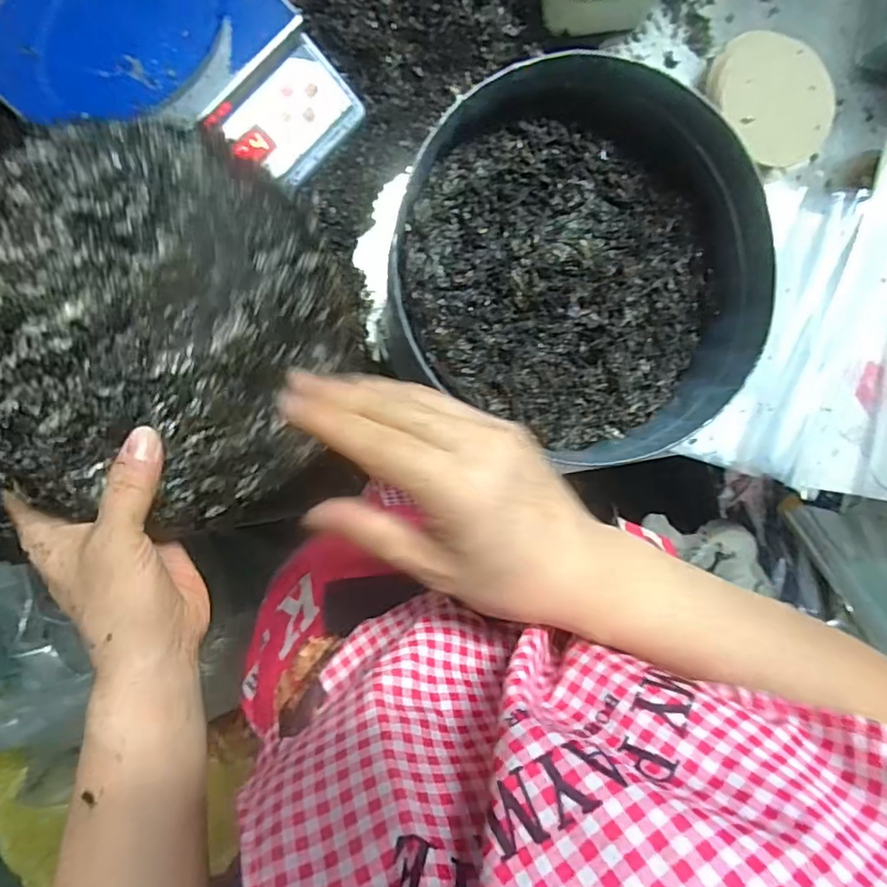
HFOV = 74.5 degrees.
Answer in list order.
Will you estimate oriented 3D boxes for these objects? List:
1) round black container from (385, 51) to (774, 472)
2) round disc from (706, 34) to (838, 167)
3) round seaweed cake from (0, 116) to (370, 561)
[{"bbox_3d":[0.084,-0.103,0.354,0.222,0.066,0.199,29,90,-7],"label":"round black container"},{"bbox_3d":[0.426,-0.440,0.752,0.165,0.034,0.137,11,100,-13],"label":"round disc"},{"bbox_3d":[-0.145,-0.055,0.306,0.233,0.009,0.202,-1,96,-43],"label":"round seaweed cake"}]

